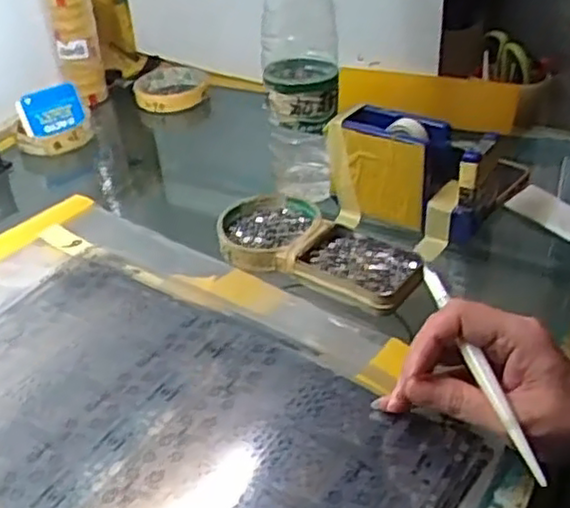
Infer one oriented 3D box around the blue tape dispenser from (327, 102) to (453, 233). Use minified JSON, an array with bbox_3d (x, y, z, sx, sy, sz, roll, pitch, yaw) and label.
[{"bbox_3d":[0.087,-0.076,0.585,0.095,0.071,0.046,20,44,31],"label":"blue tape dispenser"}]

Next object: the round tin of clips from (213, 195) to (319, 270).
[{"bbox_3d":[-0.013,-0.020,0.580,0.081,0.016,0.085,-10,37,-5],"label":"round tin of clips"}]

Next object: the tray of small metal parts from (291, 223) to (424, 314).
[{"bbox_3d":[0.057,0.009,0.534,0.092,0.015,0.073,20,44,31],"label":"tray of small metal parts"}]

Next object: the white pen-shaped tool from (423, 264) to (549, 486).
[{"bbox_3d":[0.104,0.060,0.388,0.007,0.010,0.133,-14,55,-11],"label":"white pen-shaped tool"}]

